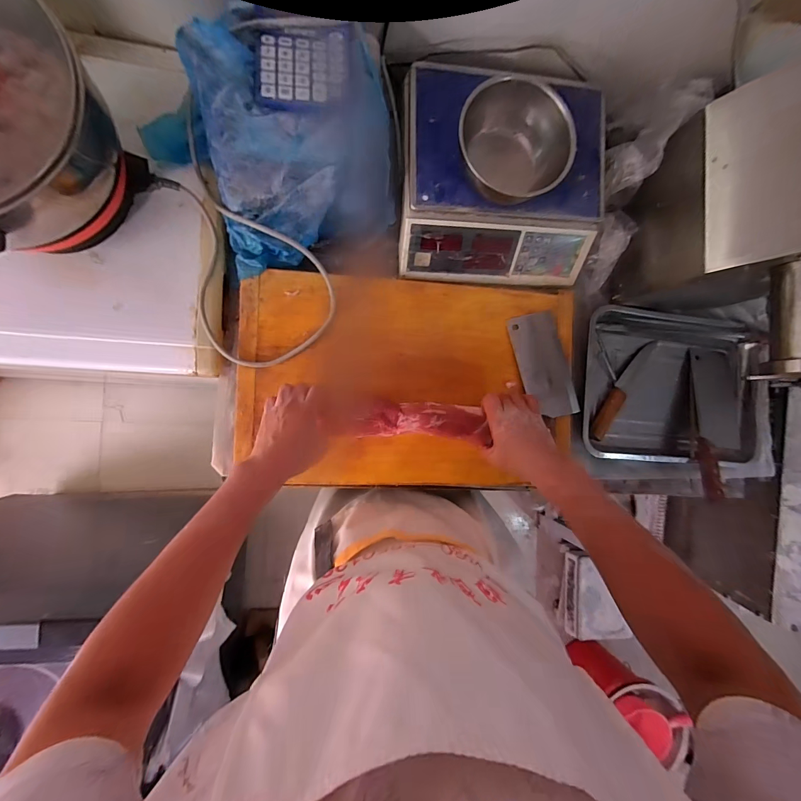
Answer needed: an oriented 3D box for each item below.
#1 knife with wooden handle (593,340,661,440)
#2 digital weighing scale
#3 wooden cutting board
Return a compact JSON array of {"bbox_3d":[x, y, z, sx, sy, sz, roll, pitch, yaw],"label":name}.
[{"bbox_3d":[0.442,-0.026,0.689,0.034,0.017,0.234,37,86,-6],"label":"knife with wooden handle"},{"bbox_3d":[0.173,-0.348,0.581,0.331,0.129,0.265,0,90,-7],"label":"digital weighing scale"},{"bbox_3d":[-0.001,-0.029,0.610,0.529,0.039,0.353,1,90,-7],"label":"wooden cutting board"}]

